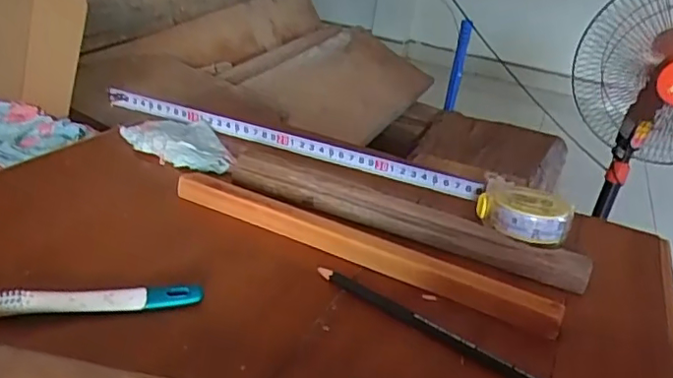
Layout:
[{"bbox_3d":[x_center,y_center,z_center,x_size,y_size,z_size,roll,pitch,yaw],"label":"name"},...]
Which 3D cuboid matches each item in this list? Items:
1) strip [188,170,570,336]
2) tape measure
[{"bbox_3d":[0.010,0.040,0.408,0.287,0.022,0.015,18,28,20],"label":"strip"},{"bbox_3d":[-0.022,-0.041,0.541,0.472,0.033,0.056,20,29,24],"label":"tape measure"}]

